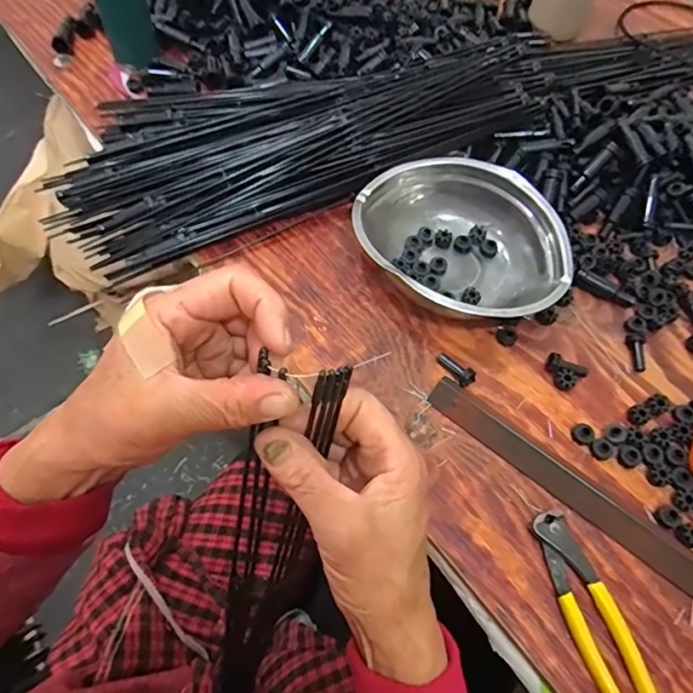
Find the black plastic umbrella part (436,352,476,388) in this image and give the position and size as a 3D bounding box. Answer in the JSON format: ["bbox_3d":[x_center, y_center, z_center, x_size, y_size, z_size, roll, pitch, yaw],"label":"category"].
[{"bbox_3d":[0.104,0.020,0.506,0.016,0.017,0.041,-32,67,-18],"label":"black plastic umbrella part"}]

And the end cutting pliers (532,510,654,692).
[{"bbox_3d":[0.191,0.209,0.408,0.037,0.016,0.162,-14,62,-10],"label":"end cutting pliers"}]

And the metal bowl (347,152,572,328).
[{"bbox_3d":[0.114,-0.100,0.547,0.207,0.066,0.184,6,61,2],"label":"metal bowl"}]

